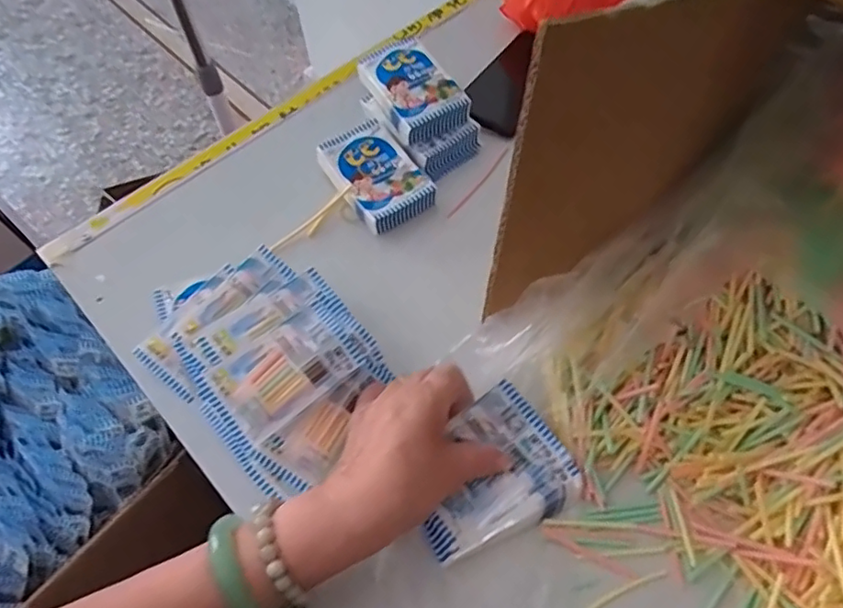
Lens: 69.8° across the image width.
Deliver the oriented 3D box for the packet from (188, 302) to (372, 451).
[{"bbox_3d":[-0.100,0.046,0.430,0.105,0.010,0.063,-37,65,-18],"label":"packet"}]

